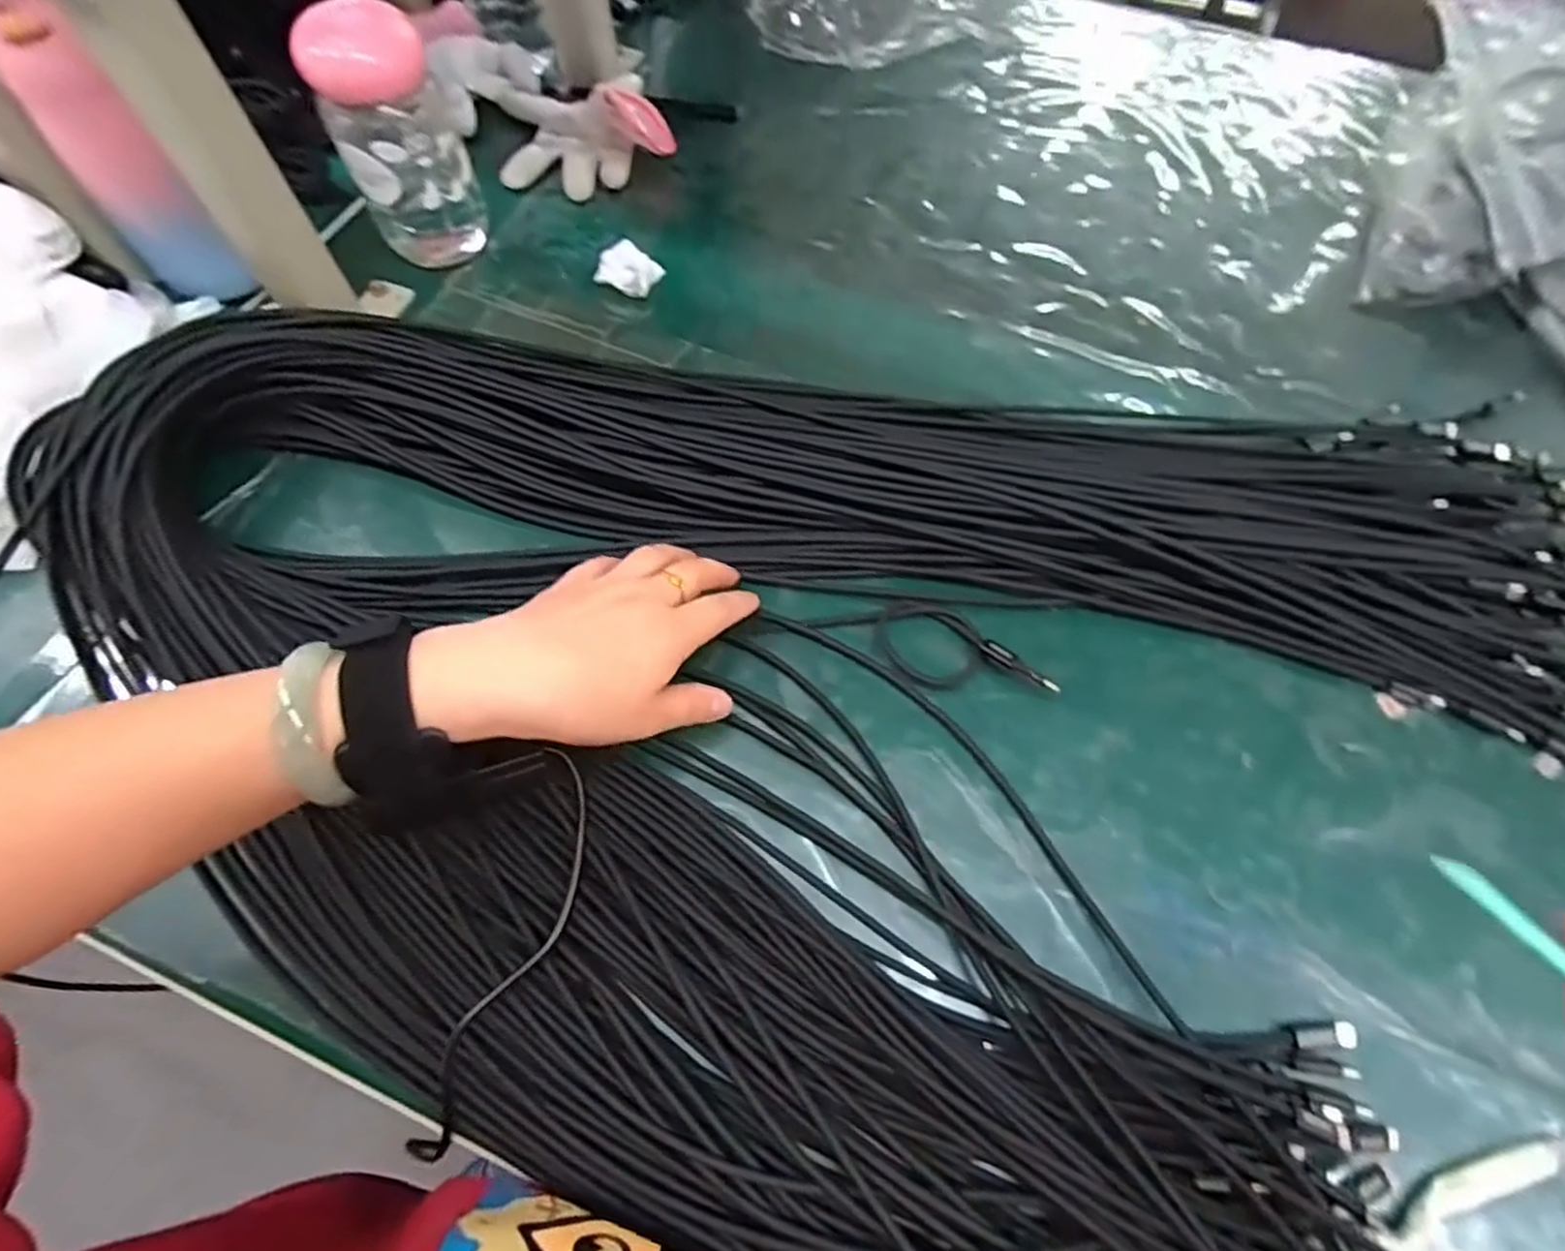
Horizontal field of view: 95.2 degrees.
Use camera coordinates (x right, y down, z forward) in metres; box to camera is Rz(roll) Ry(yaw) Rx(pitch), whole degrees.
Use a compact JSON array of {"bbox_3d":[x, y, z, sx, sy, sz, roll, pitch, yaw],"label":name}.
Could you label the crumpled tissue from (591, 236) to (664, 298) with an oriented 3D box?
[{"bbox_3d":[-0.104,-0.241,0.490,0.035,0.023,0.037,23,65,9],"label":"crumpled tissue"}]

